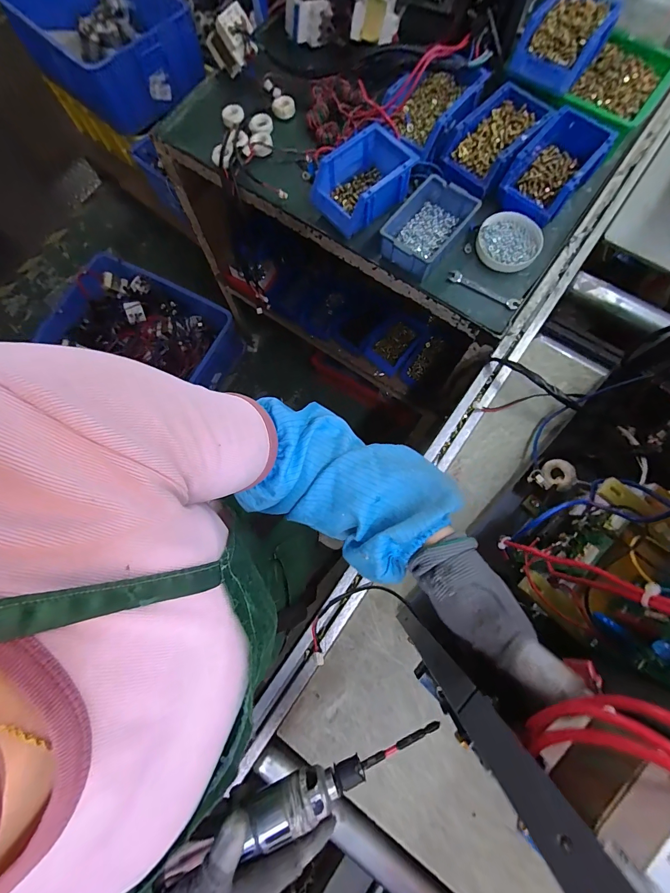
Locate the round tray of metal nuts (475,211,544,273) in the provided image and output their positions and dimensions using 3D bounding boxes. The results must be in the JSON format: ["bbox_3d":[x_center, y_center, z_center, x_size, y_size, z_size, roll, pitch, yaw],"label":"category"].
[{"bbox_3d":[0.294,-0.344,0.597,0.102,0.022,0.097,-1,77,2],"label":"round tray of metal nuts"}]

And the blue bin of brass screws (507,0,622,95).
[{"bbox_3d":[0.376,-0.675,0.582,0.114,0.058,0.165,32,80,9],"label":"blue bin of brass screws"}]

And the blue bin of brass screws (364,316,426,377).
[{"bbox_3d":[0.165,-0.293,0.974,0.116,0.058,0.167,39,81,10],"label":"blue bin of brass screws"}]

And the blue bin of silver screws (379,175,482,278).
[{"bbox_3d":[0.153,-0.365,0.592,0.108,0.045,0.156,38,81,11],"label":"blue bin of silver screws"}]

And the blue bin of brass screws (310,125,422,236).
[{"bbox_3d":[0.053,-0.451,0.602,0.176,0.069,0.113,-39,78,-7],"label":"blue bin of brass screws"}]

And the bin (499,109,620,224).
[{"bbox_3d":[0.365,-0.463,0.595,0.105,0.074,0.185,41,81,11],"label":"bin"}]

